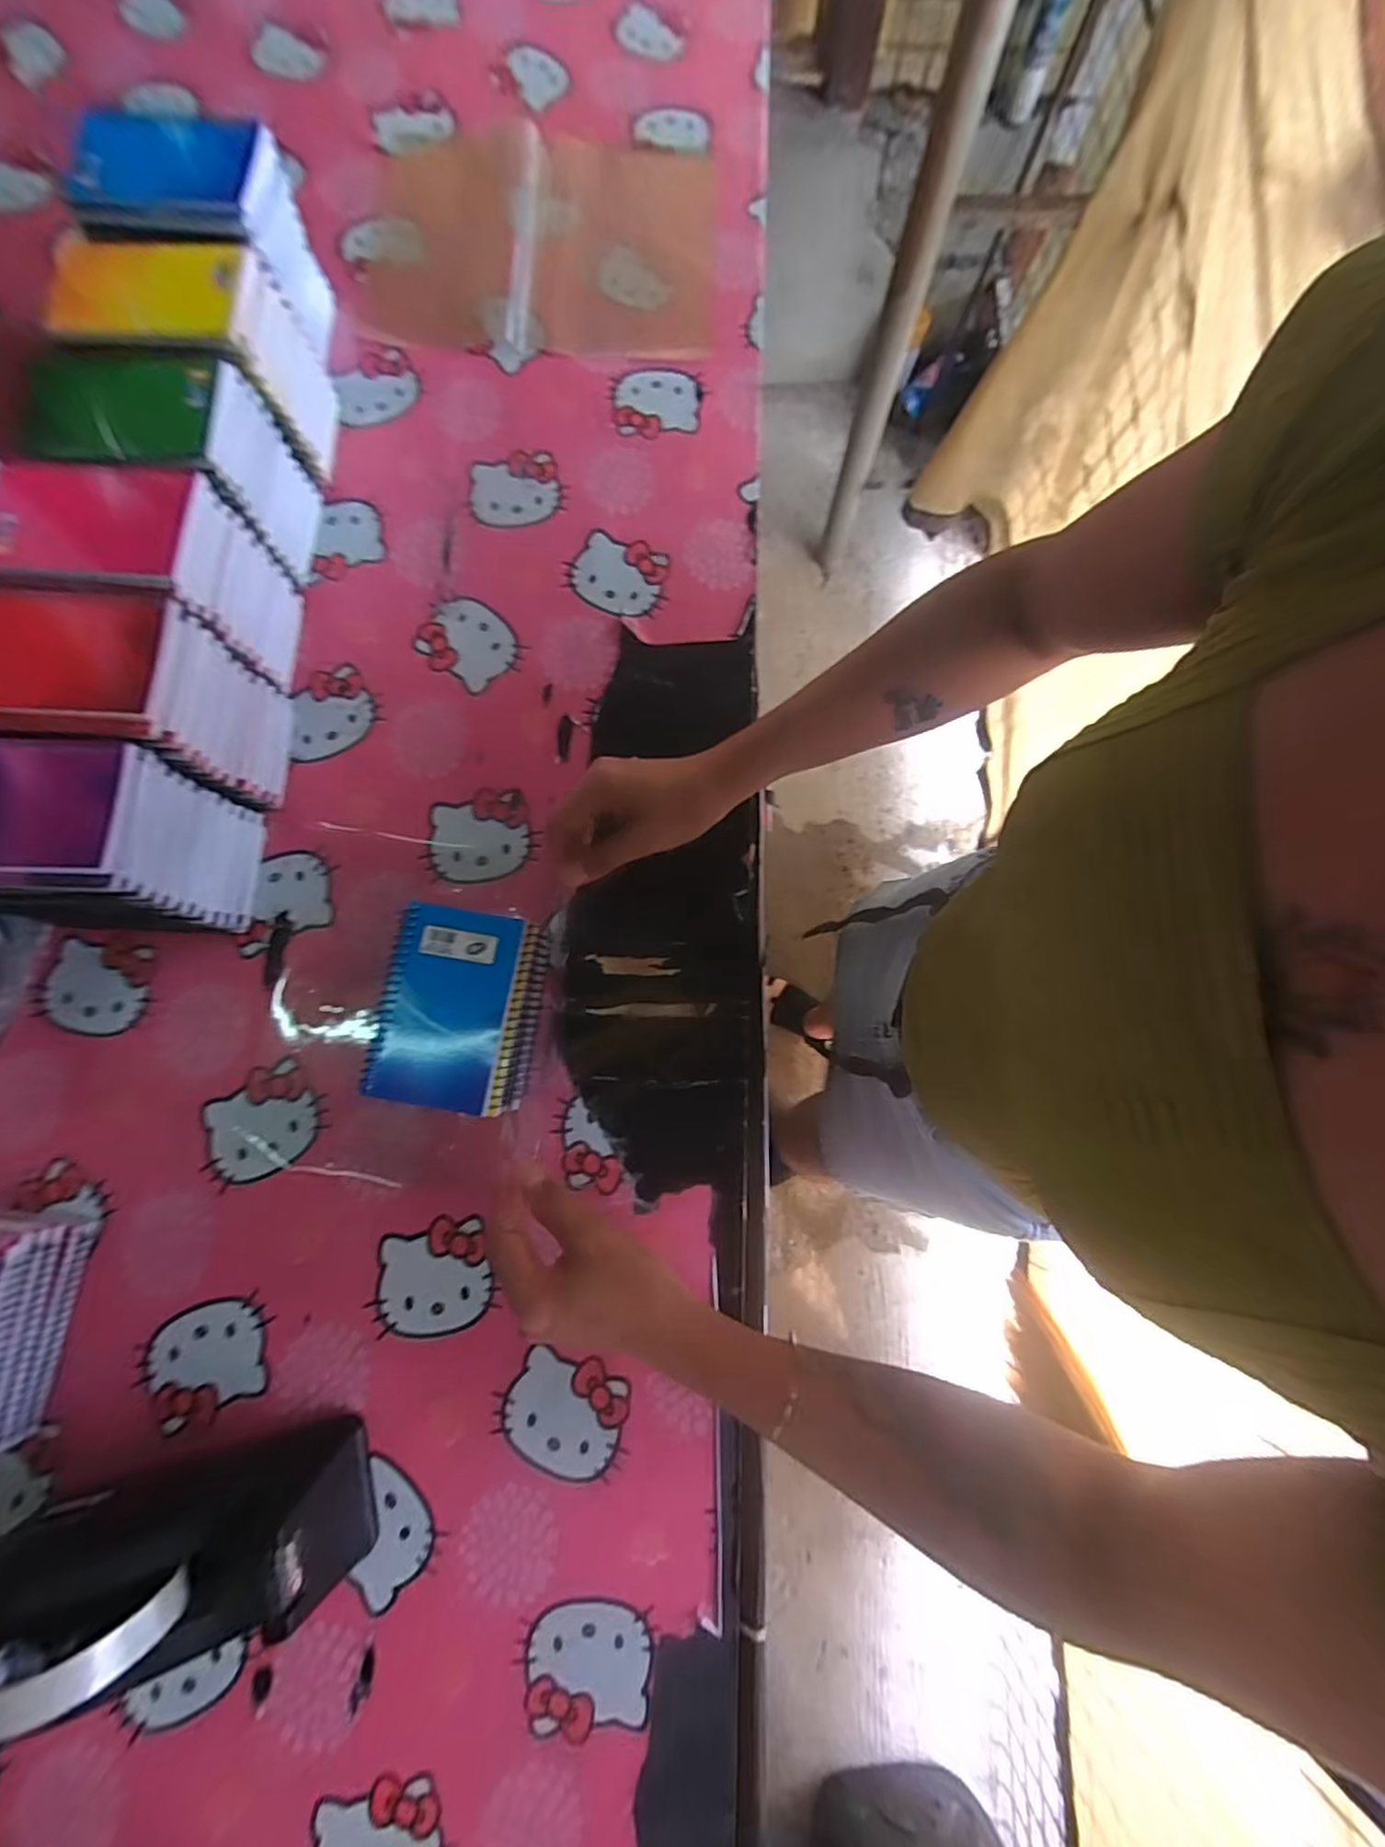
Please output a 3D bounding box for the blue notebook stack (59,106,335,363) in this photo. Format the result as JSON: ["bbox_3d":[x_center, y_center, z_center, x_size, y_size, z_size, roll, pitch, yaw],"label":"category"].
[{"bbox_3d":[-0.382,-0.535,0.535,0.133,0.130,0.100,2,79,1],"label":"blue notebook stack"}]

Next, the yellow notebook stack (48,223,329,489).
[{"bbox_3d":[-0.380,-0.440,0.520,0.138,0.126,0.108,2,79,1],"label":"yellow notebook stack"}]

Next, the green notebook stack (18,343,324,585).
[{"bbox_3d":[-0.382,-0.337,0.498,0.135,0.130,0.102,-3,79,0],"label":"green notebook stack"}]

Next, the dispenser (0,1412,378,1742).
[{"bbox_3d":[-0.302,0.365,0.368,0.213,0.120,0.077,-11,79,-2],"label":"dispenser"}]

